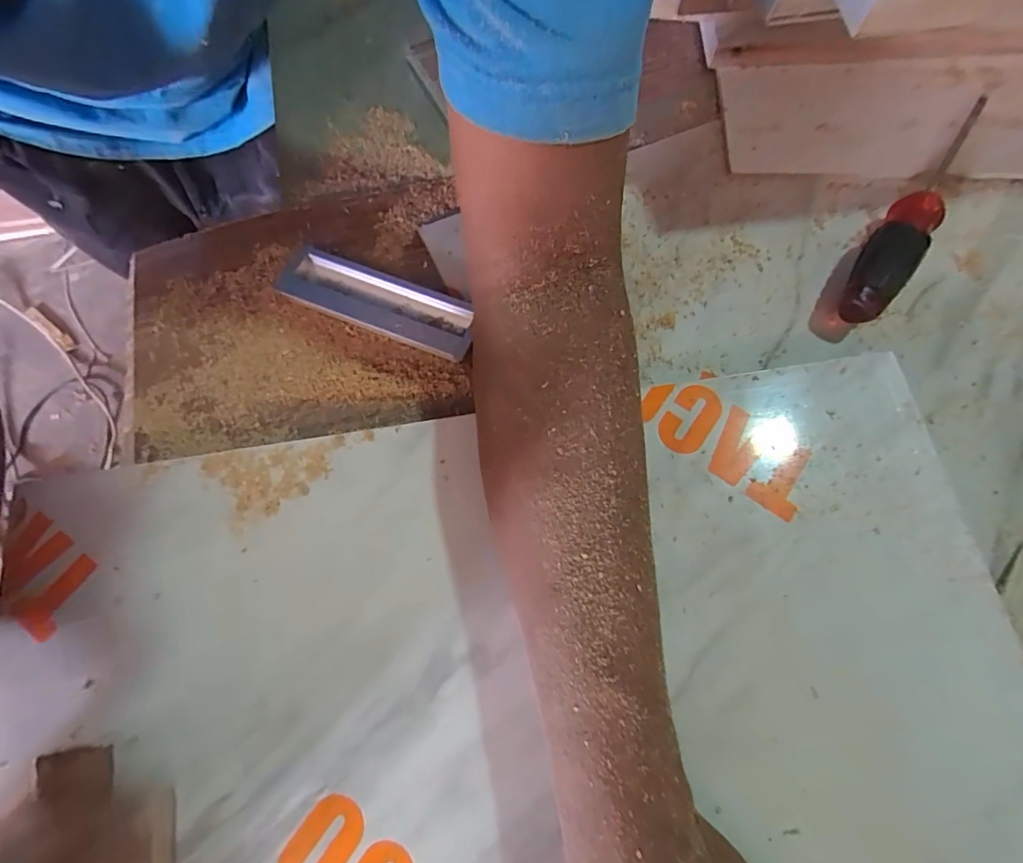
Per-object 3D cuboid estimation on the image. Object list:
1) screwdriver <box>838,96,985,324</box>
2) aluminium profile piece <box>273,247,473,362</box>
[{"bbox_3d":[0.281,-0.159,0.337,0.031,0.028,0.234,35,76,11],"label":"screwdriver"},{"bbox_3d":[-0.084,-0.083,0.320,0.128,0.014,0.041,22,74,7],"label":"aluminium profile piece"}]

